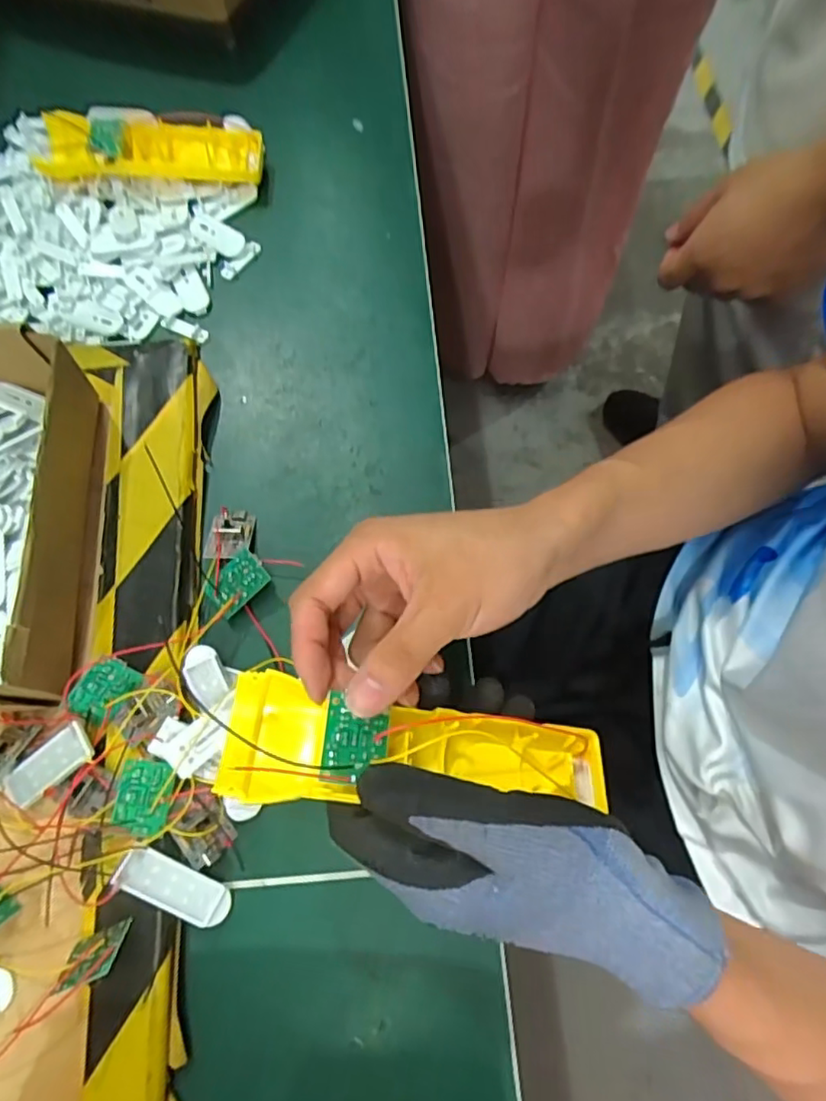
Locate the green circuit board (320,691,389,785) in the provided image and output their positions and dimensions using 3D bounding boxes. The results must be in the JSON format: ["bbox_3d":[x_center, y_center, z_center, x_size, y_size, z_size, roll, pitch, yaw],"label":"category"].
[{"bbox_3d":[-0.023,0.074,0.242,0.025,0.006,0.033,5,70,0],"label":"green circuit board"}]

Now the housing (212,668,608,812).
[{"bbox_3d":[0.005,0.082,0.261,0.163,0.020,0.046,8,69,-13],"label":"housing"}]

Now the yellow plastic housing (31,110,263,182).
[{"bbox_3d":[-0.197,-0.299,0.455,0.162,0.030,0.038,1,71,2],"label":"yellow plastic housing"}]

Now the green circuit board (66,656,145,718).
[{"bbox_3d":[-0.165,0.074,0.325,0.034,0.004,0.024,-47,111,-8],"label":"green circuit board"}]

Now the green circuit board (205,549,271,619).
[{"bbox_3d":[-0.103,0.019,0.356,0.035,0.004,0.026,-43,76,-2],"label":"green circuit board"}]

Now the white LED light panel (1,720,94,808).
[{"bbox_3d":[-0.188,0.111,0.315,0.049,0.005,0.022,-38,74,4],"label":"white LED light panel"}]

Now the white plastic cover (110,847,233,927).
[{"bbox_3d":[-0.118,0.167,0.302,0.057,0.006,0.020,32,71,-12],"label":"white plastic cover"}]

